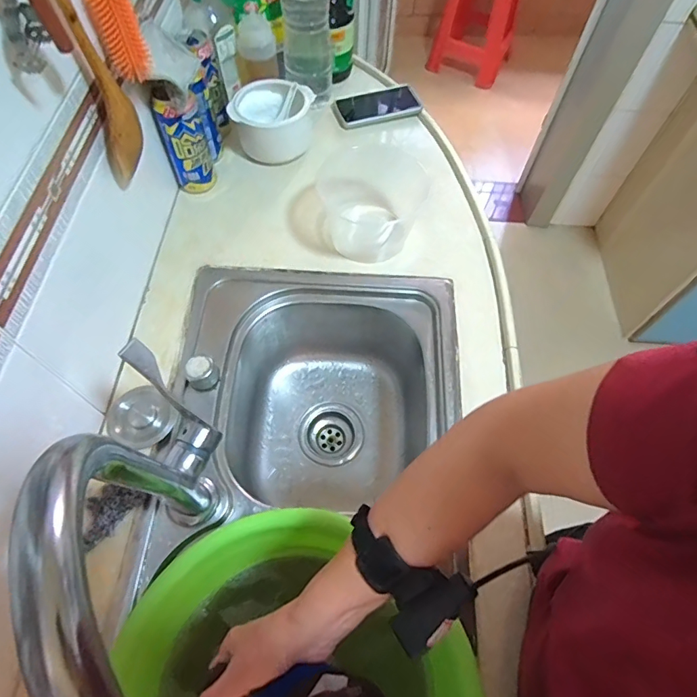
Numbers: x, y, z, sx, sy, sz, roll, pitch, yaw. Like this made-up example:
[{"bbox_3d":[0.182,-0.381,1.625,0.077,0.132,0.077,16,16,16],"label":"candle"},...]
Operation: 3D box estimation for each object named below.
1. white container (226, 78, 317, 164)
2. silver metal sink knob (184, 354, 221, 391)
[{"bbox_3d":[-0.136,-0.419,0.835,0.134,0.087,0.129,10,61,3],"label":"white container"},{"bbox_3d":[-0.200,0.033,0.630,0.039,0.037,0.034,-3,61,-4],"label":"silver metal sink knob"}]

